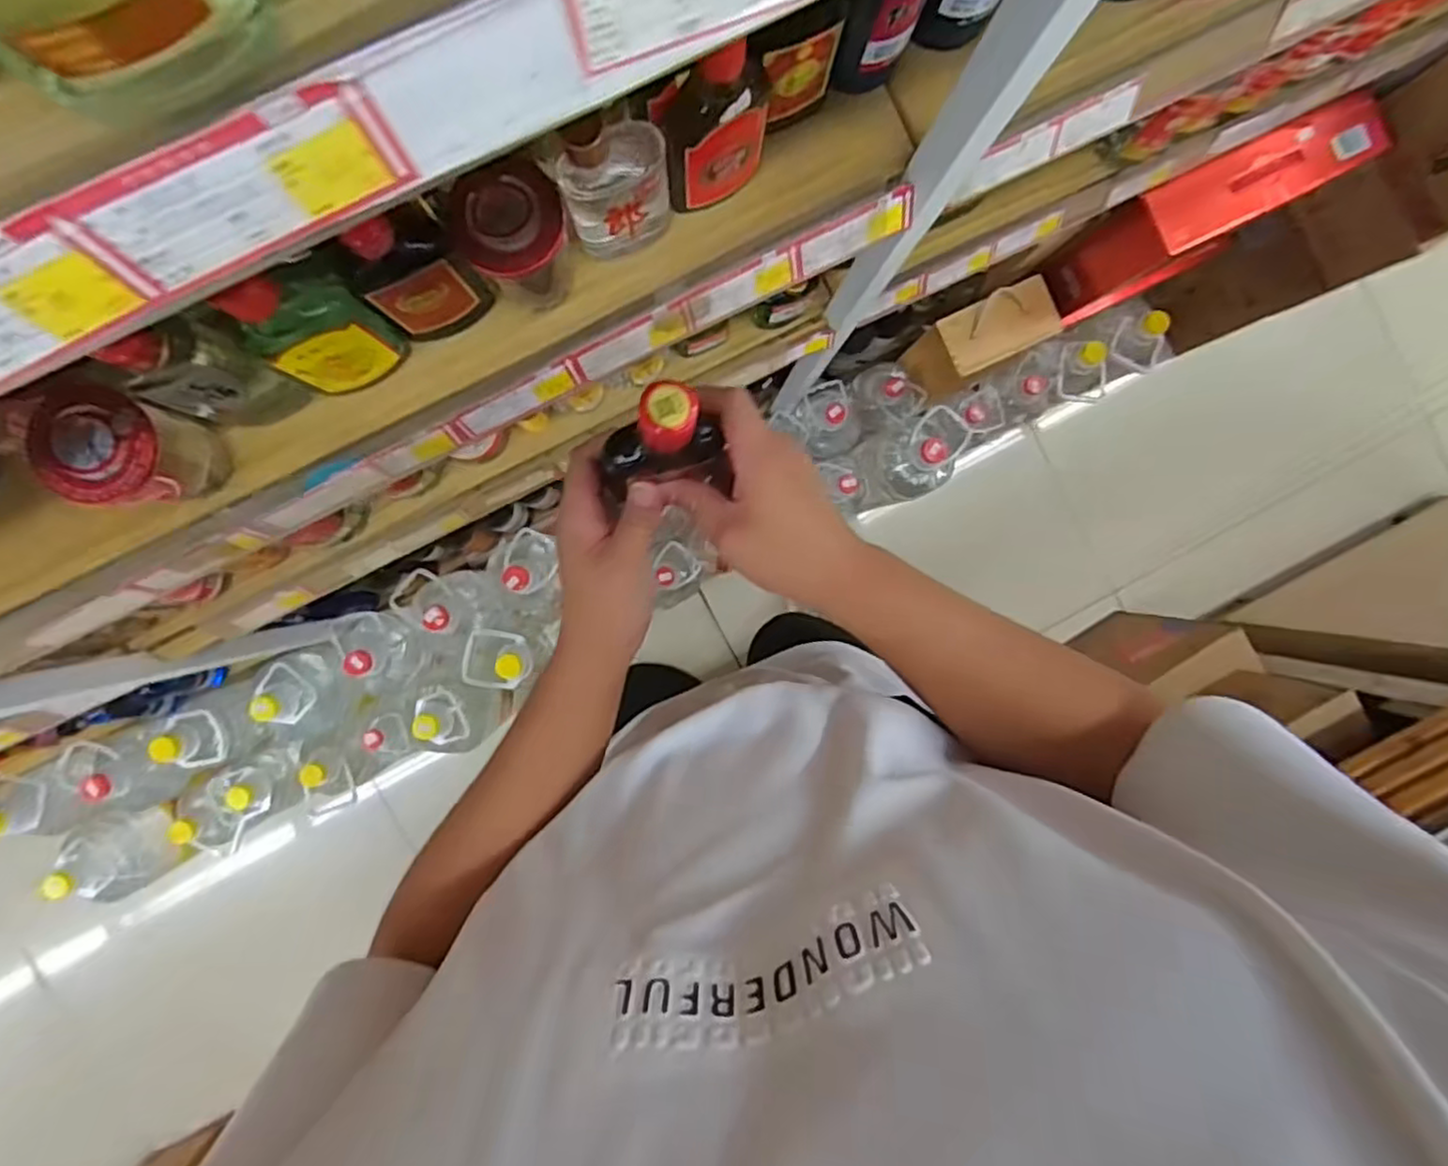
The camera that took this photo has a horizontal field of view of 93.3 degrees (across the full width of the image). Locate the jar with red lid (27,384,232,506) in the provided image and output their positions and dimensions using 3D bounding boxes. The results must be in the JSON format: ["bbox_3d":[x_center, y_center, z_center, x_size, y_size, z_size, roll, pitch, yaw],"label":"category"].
[{"bbox_3d":[-0.364,-0.083,0.431,0.062,0.099,0.058,0,93,-3],"label":"jar with red lid"}]

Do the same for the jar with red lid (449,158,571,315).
[{"bbox_3d":[-0.128,-0.215,0.438,0.062,0.096,0.058,0,93,-3],"label":"jar with red lid"}]

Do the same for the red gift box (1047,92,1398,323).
[{"bbox_3d":[0.721,-0.560,1.030,0.351,0.242,0.101,-25,94,-1],"label":"red gift box"}]

